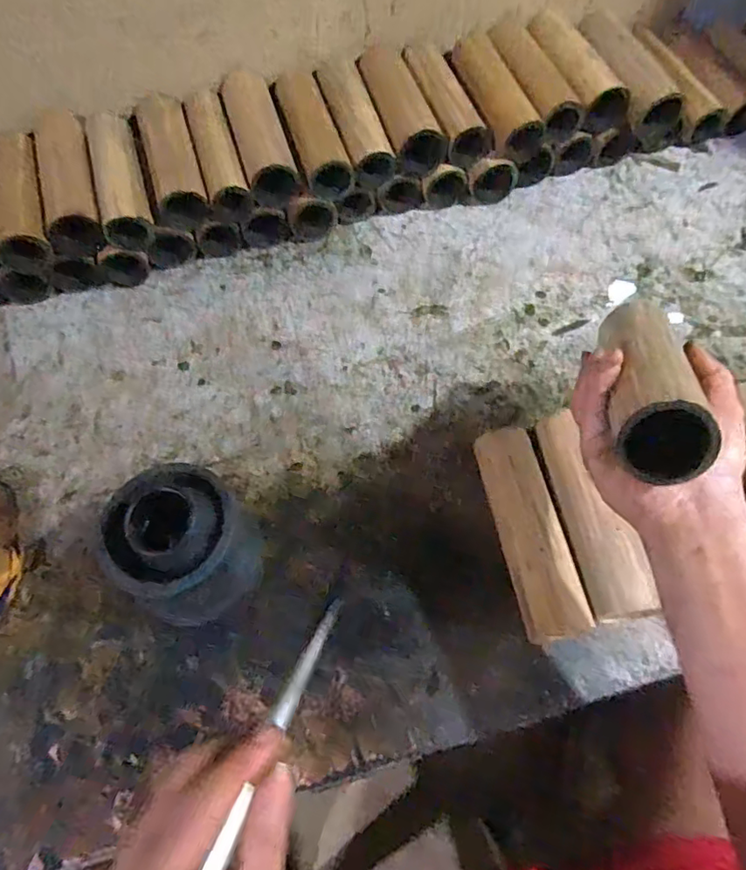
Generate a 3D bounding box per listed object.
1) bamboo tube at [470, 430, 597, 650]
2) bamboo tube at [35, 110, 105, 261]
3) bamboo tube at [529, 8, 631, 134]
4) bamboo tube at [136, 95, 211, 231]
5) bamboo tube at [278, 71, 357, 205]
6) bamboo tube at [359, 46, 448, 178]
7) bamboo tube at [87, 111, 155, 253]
[{"bbox_3d":[0.132,0.082,0.479,0.051,0.054,0.175,-9,62,-3],"label":"bamboo tube"},{"bbox_3d":[-0.341,-0.287,0.642,0.061,0.050,0.178,-16,60,-6],"label":"bamboo tube"},{"bbox_3d":[0.244,-0.449,0.692,0.060,0.052,0.173,-15,60,-6],"label":"bamboo tube"},{"bbox_3d":[-0.232,-0.319,0.655,0.058,0.049,0.170,-16,60,-6],"label":"bamboo tube"},{"bbox_3d":[-0.070,-0.351,0.660,0.056,0.047,0.167,-18,61,-7],"label":"bamboo tube"},{"bbox_3d":[0.029,-0.385,0.672,0.066,0.050,0.175,-18,61,-7],"label":"bamboo tube"},{"bbox_3d":[-0.285,-0.293,0.645,0.055,0.049,0.172,-17,60,-7],"label":"bamboo tube"}]

